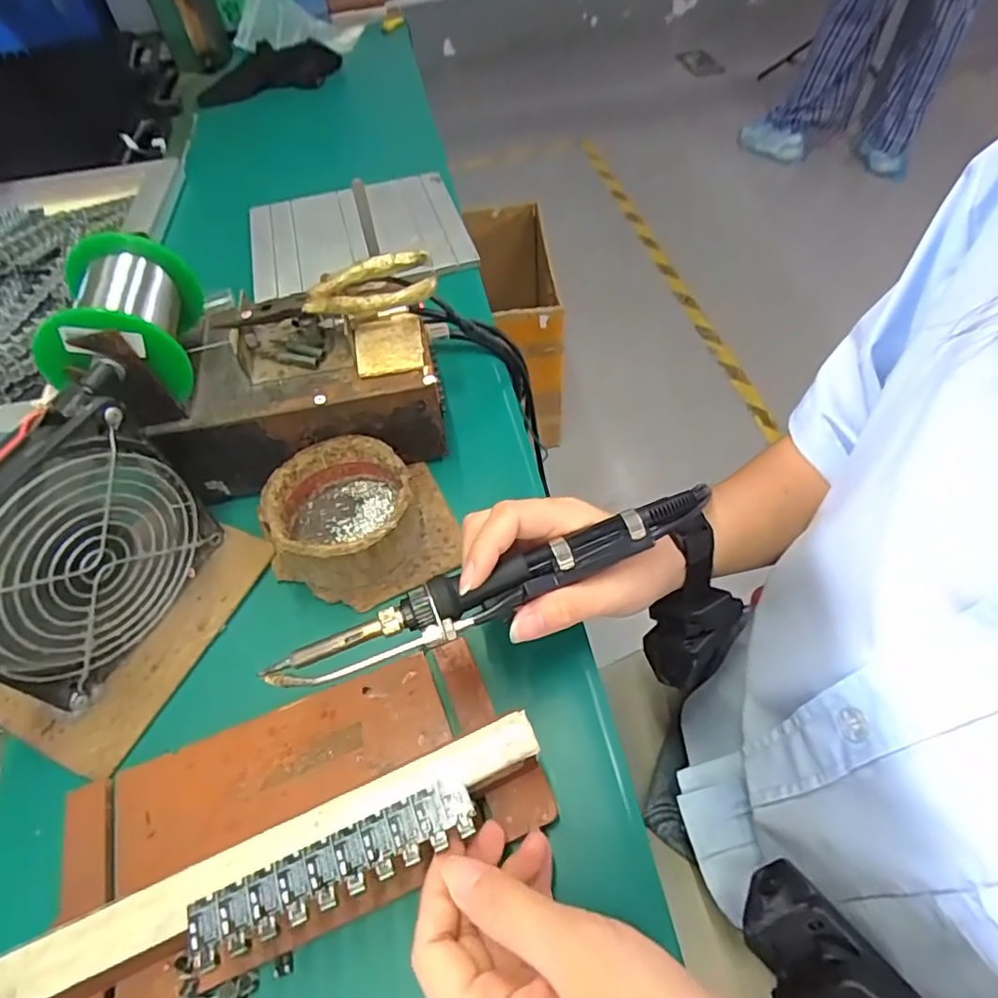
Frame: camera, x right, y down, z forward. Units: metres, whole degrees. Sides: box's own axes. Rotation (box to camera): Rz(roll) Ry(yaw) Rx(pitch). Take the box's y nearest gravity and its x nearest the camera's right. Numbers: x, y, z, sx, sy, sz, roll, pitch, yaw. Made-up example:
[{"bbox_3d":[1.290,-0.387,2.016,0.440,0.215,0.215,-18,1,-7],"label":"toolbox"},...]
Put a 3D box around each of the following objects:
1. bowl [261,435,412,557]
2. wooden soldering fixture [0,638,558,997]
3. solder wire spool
[{"bbox_3d":[-0.091,0.006,0.350,0.080,0.039,0.081,-3,55,4],"label":"bowl"},{"bbox_3d":[-0.091,0.131,0.256,0.211,0.043,0.102,-20,55,-9],"label":"wooden soldering fixture"},{"bbox_3d":[-0.206,-0.099,0.326,0.067,0.061,0.083,-14,53,-5],"label":"solder wire spool"}]

